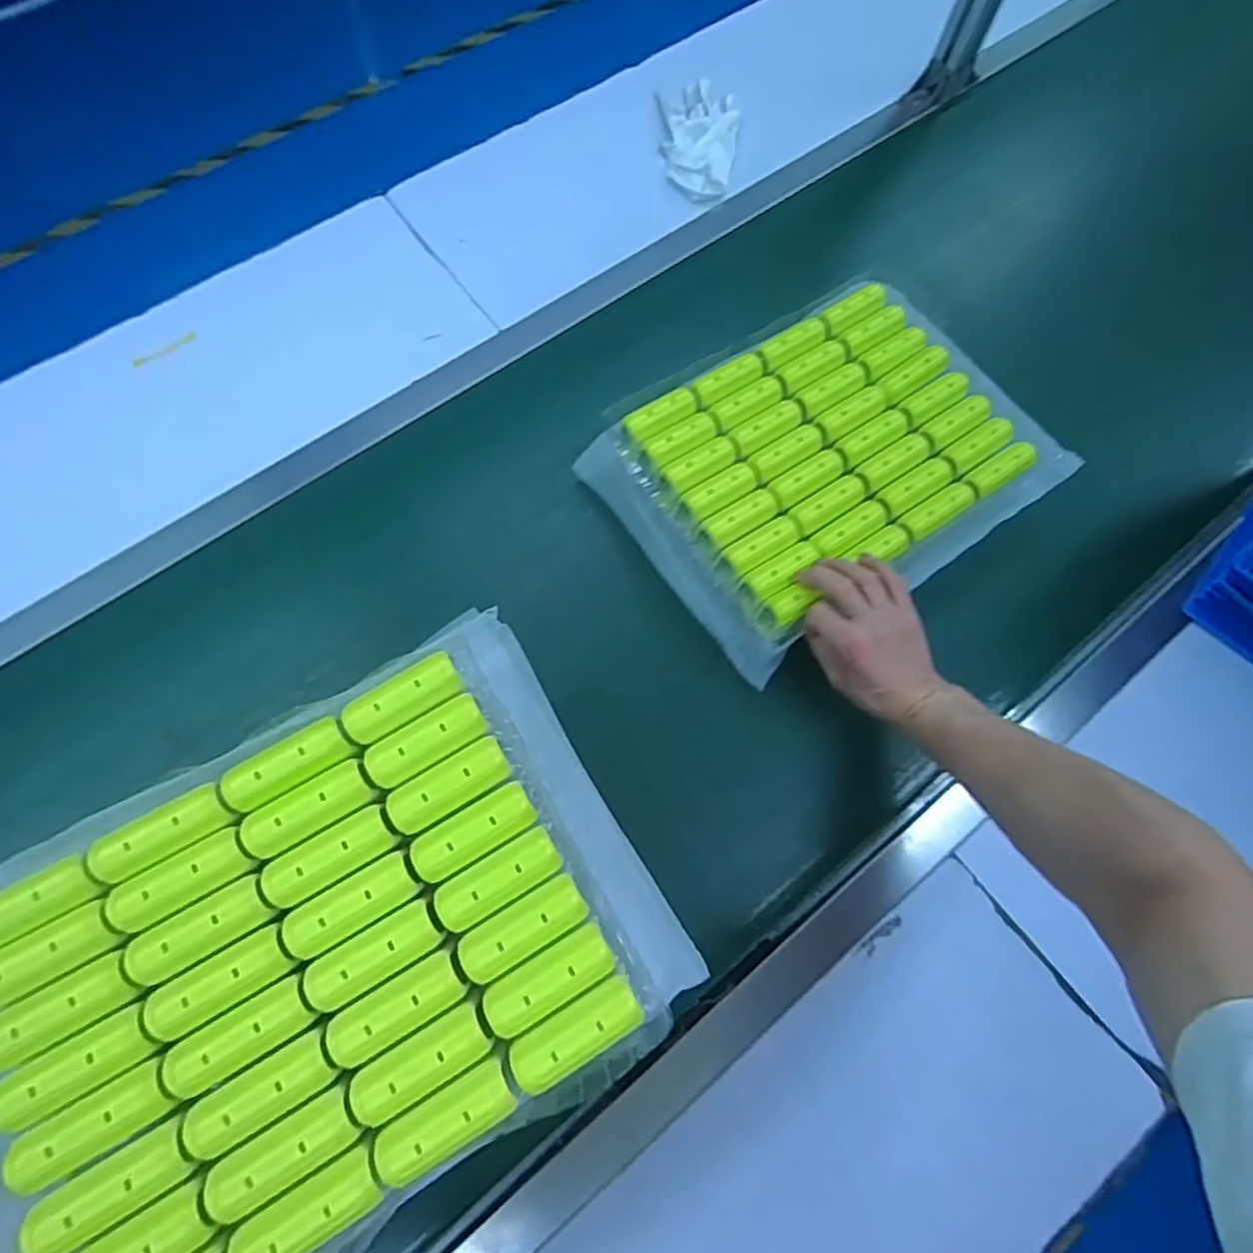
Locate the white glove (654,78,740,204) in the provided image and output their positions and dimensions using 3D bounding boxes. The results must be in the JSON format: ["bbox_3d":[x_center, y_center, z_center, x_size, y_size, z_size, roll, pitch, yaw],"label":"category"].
[{"bbox_3d":[0.095,-0.615,0.856,0.098,0.021,0.189,-1,69,-2],"label":"white glove"}]

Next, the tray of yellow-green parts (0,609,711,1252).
[{"bbox_3d":[-0.183,0.192,0.401,0.377,0.049,0.276,-29,75,-10],"label":"tray of yellow-green parts"}]

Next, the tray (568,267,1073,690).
[{"bbox_3d":[0.191,-0.167,0.662,0.378,0.052,0.298,-33,76,-11],"label":"tray"}]

